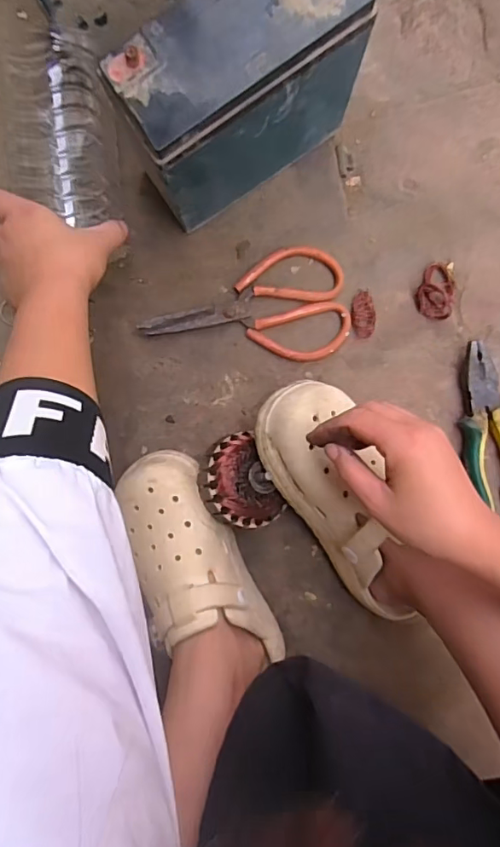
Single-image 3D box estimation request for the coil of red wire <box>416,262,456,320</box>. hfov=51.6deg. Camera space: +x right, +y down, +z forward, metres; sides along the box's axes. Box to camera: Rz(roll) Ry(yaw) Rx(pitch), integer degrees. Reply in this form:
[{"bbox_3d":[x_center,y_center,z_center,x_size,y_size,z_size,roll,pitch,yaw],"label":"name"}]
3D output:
[{"bbox_3d":[0.183,-0.130,0.508,0.036,0.012,0.053,14,94,-2],"label":"coil of red wire"}]

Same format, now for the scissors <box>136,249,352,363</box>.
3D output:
[{"bbox_3d":[-0.003,-0.119,0.505,0.198,0.016,0.104,2,94,-1],"label":"scissors"}]

